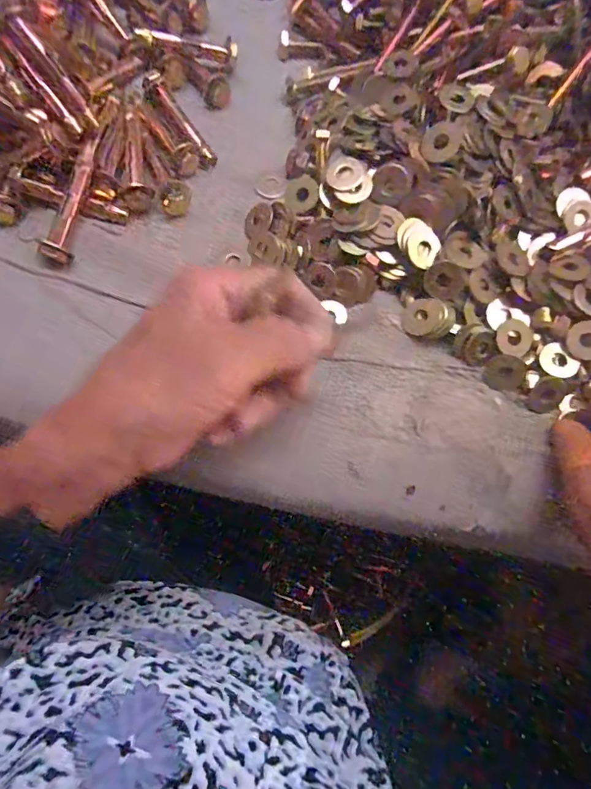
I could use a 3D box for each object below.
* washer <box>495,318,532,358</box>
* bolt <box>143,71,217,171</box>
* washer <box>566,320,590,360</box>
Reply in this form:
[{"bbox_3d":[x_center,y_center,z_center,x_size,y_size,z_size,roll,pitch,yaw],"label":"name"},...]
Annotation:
[{"bbox_3d":[0.122,-0.032,0.266,0.019,0.004,0.022,36,78,9],"label":"washer"},{"bbox_3d":[-0.071,-0.167,0.295,0.013,0.011,0.064,-37,91,-9],"label":"bolt"},{"bbox_3d":[0.160,-0.030,0.263,0.021,0.004,0.022,-2,80,14],"label":"washer"}]

